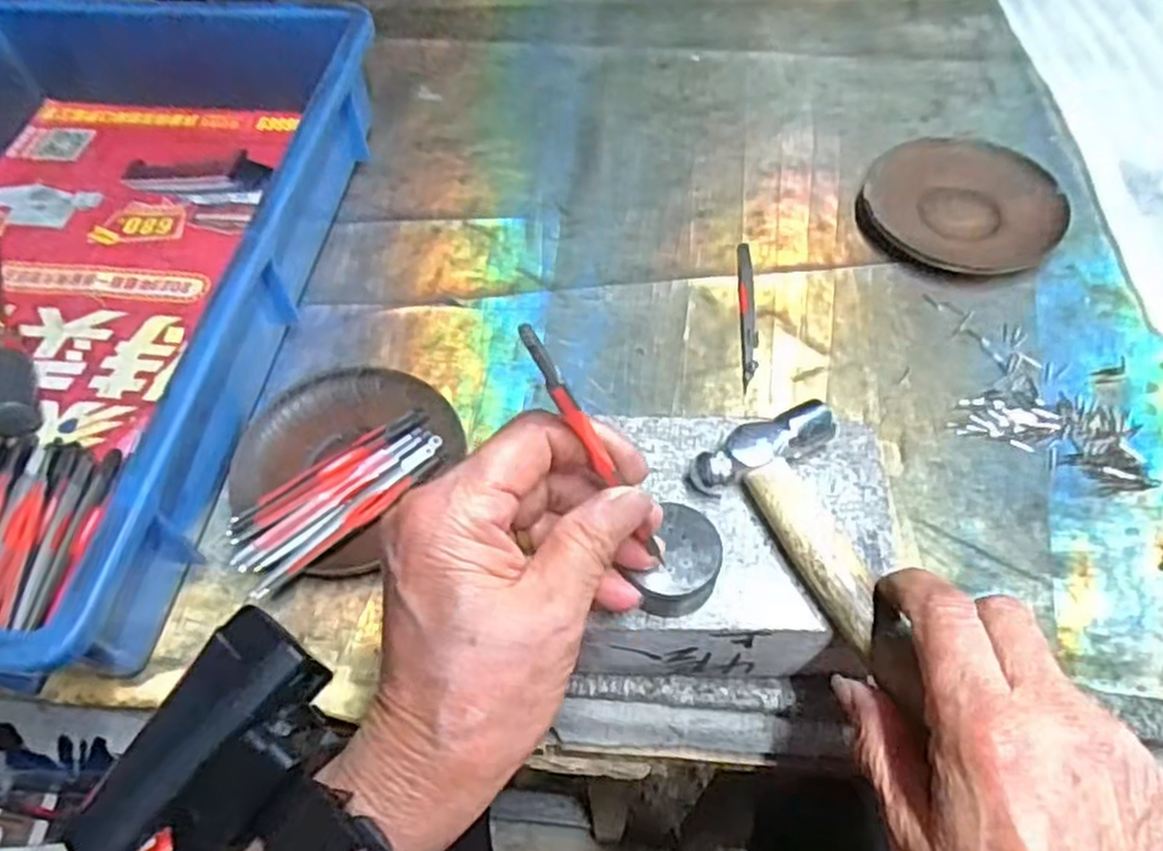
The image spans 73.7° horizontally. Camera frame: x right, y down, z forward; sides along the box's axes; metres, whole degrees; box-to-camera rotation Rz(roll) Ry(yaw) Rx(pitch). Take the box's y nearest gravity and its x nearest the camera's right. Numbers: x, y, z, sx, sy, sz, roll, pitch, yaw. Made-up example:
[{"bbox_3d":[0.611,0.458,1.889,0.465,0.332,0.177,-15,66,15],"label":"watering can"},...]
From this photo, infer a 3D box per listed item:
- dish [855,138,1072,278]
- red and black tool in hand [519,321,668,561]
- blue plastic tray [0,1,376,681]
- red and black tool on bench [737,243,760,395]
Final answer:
[{"bbox_3d":[0.234,-0.138,0.482,0.115,0.016,0.105,-1,57,1],"label":"dish"},{"bbox_3d":[0.007,0.011,0.242,0.004,0.108,0.006,9,53,41],"label":"red and black tool in hand"},{"bbox_3d":[-0.291,-0.088,0.430,0.270,0.075,0.431,5,57,5],"label":"blue plastic tray"},{"bbox_3d":[0.096,-0.065,0.444,0.009,0.004,0.107,3,57,3],"label":"red and black tool on bench"}]

